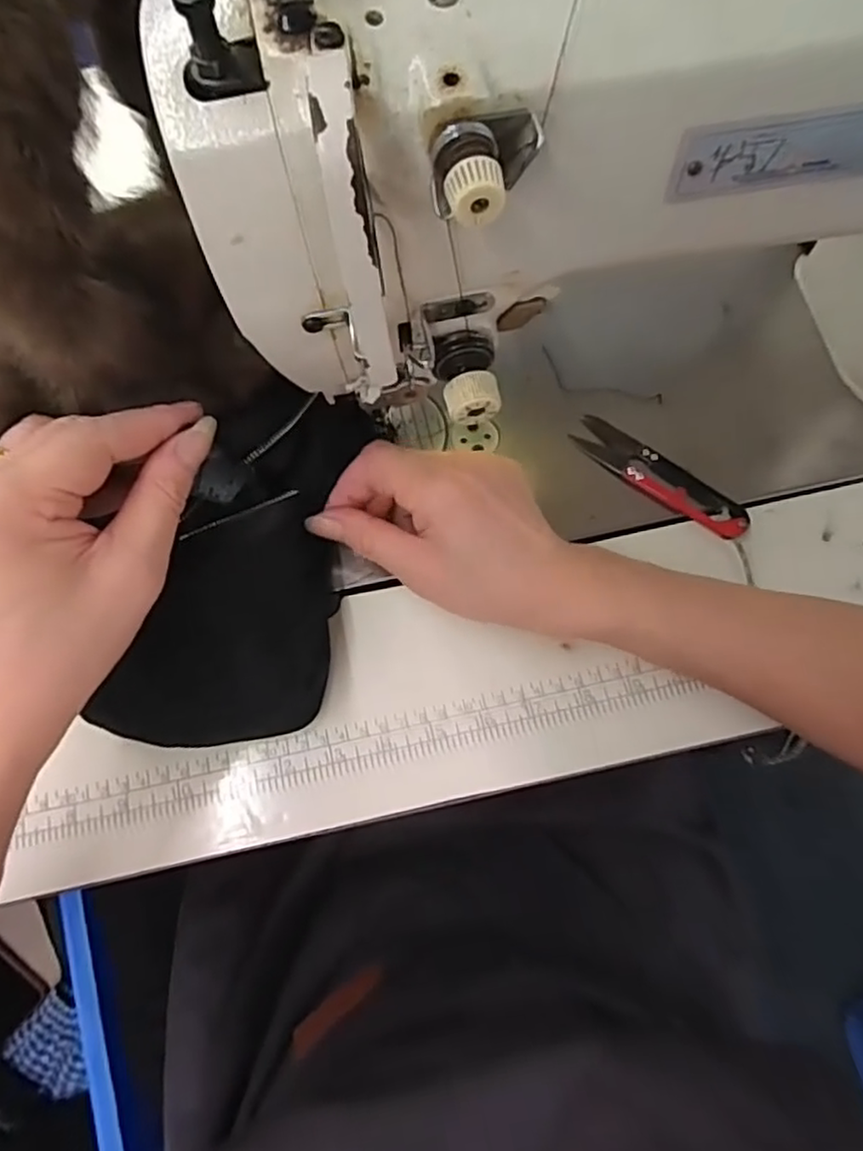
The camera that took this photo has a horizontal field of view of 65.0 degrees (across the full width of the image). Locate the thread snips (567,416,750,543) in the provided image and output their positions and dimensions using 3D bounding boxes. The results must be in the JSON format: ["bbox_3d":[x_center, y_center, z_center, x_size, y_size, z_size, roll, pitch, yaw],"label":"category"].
[{"bbox_3d":[0.124,-0.054,0.372,0.103,0.009,0.022,36,78,12],"label":"thread snips"}]

